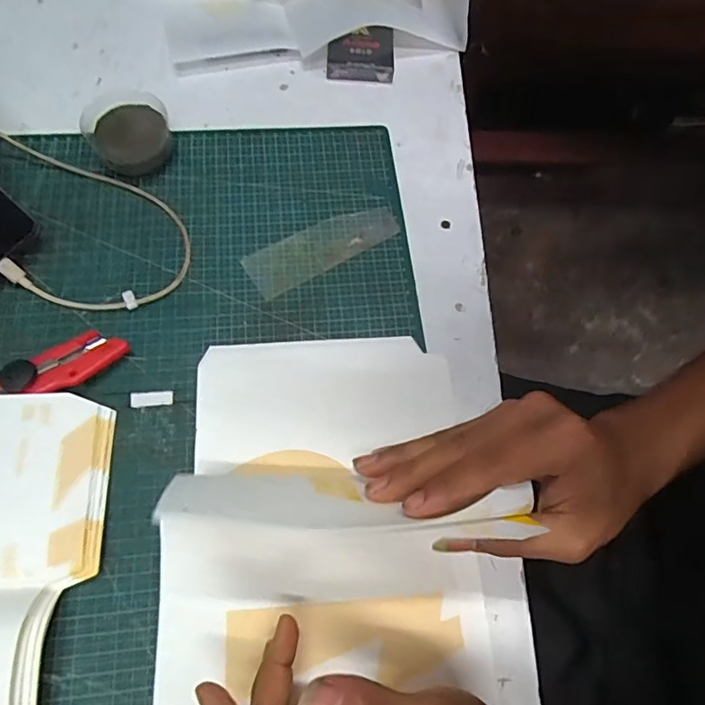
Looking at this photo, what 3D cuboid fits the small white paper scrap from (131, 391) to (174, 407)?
[{"bbox_3d":[-0.136,0.031,0.357,0.028,0.004,0.011,-4,67,-5],"label":"small white paper scrap"}]

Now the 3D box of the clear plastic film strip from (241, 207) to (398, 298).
[{"bbox_3d":[-0.022,-0.084,0.409,0.122,0.004,0.039,-29,71,-14],"label":"clear plastic film strip"}]

